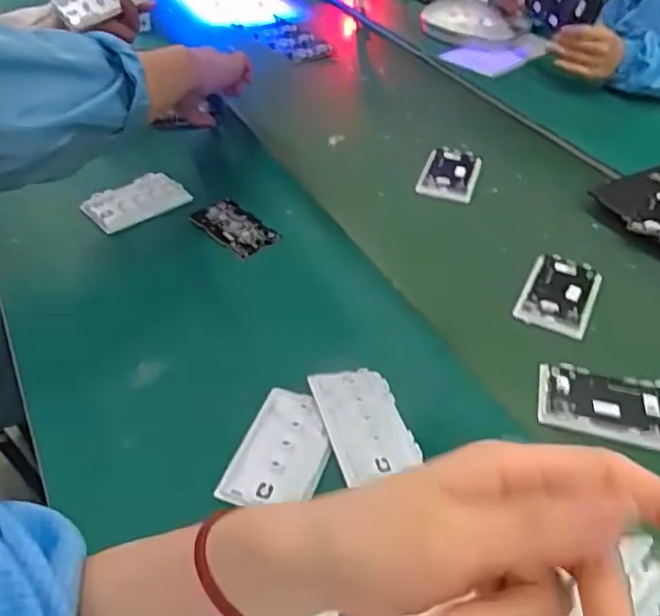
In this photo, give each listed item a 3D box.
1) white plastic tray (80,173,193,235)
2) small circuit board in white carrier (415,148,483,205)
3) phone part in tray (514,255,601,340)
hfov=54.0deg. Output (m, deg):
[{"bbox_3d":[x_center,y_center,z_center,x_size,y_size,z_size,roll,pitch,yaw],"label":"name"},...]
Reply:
[{"bbox_3d":[-0.216,-0.118,0.724,0.108,0.015,0.066,-27,50,-30],"label":"white plastic tray"},{"bbox_3d":[0.154,-0.172,0.828,0.067,0.015,0.106,14,43,12],"label":"small circuit board in white carrier"},{"bbox_3d":[0.230,-0.015,0.651,0.066,0.014,0.105,20,45,18],"label":"phone part in tray"}]

